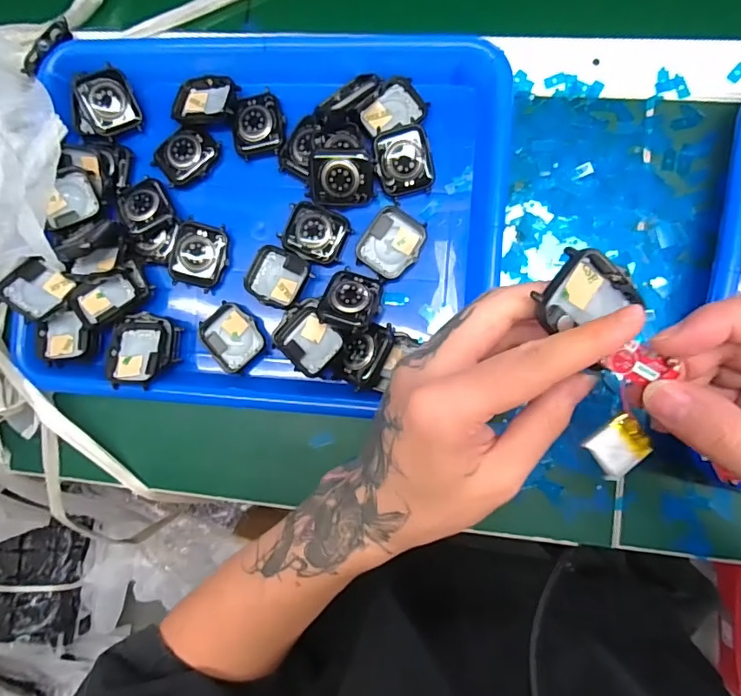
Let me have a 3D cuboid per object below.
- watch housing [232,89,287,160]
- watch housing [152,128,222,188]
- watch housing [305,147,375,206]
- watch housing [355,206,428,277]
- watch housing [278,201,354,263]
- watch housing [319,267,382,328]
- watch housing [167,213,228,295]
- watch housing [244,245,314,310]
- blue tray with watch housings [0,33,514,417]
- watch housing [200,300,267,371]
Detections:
[{"bbox_3d":[-0.080,-0.159,0.343,0.036,0.007,0.042,-4,88,8],"label":"watch housing"},{"bbox_3d":[-0.132,-0.138,0.348,0.046,0.008,0.033,-38,84,6],"label":"watch housing"},{"bbox_3d":[-0.020,-0.115,0.328,0.043,0.011,0.036,-3,110,0],"label":"watch housing"},{"bbox_3d":[0.015,-0.071,0.334,0.039,0.010,0.044,30,93,8],"label":"watch housing"},{"bbox_3d":[-0.039,-0.079,0.336,0.044,0.009,0.036,27,92,8],"label":"watch housing"},{"bbox_3d":[-0.012,-0.032,0.324,0.038,0.009,0.043,16,60,-5],"label":"watch housing"},{"bbox_3d":[-0.121,-0.065,0.343,0.037,0.014,0.044,12,97,-9],"label":"watch housing"},{"bbox_3d":[-0.066,-0.049,0.337,0.045,0.009,0.038,28,93,8],"label":"watch housing"},{"bbox_3d":[-0.076,-0.089,0.338,0.320,0.042,0.267,8,90,8],"label":"blue tray with watch housings"},{"bbox_3d":[-0.098,-0.009,0.342,0.038,0.007,0.043,-42,83,5],"label":"watch housing"}]

